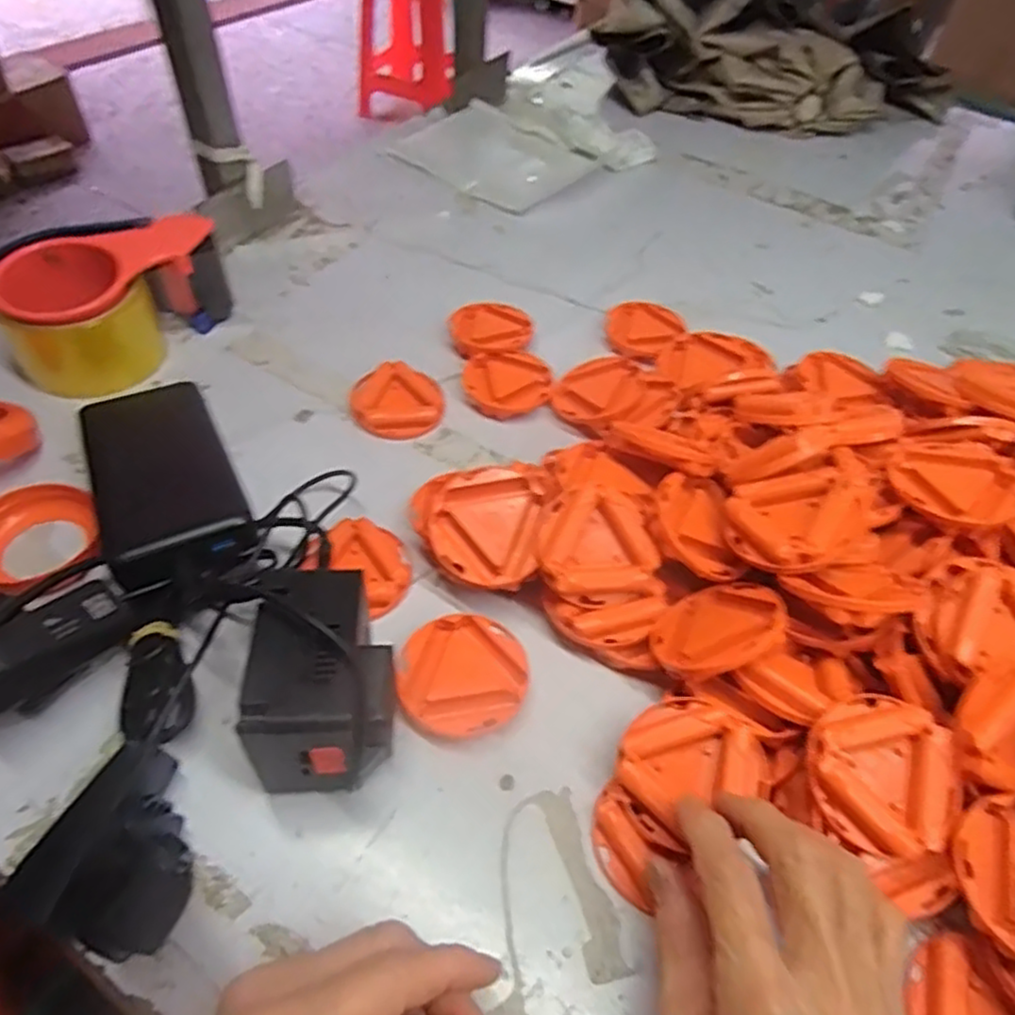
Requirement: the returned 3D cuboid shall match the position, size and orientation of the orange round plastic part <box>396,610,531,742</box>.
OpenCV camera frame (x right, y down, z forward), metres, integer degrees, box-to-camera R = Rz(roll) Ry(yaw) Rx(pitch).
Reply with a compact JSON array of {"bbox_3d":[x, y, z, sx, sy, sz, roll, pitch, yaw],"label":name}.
[{"bbox_3d":[-0.022,0.084,0.345,0.063,0.012,0.062,3,49,-3],"label":"orange round plastic part"}]

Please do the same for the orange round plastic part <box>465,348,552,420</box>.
[{"bbox_3d":[0.000,-0.088,0.489,0.061,0.014,0.058,3,49,-3],"label":"orange round plastic part"}]

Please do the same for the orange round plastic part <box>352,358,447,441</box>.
[{"bbox_3d":[-0.075,-0.074,0.470,0.060,0.013,0.063,3,49,-3],"label":"orange round plastic part"}]

